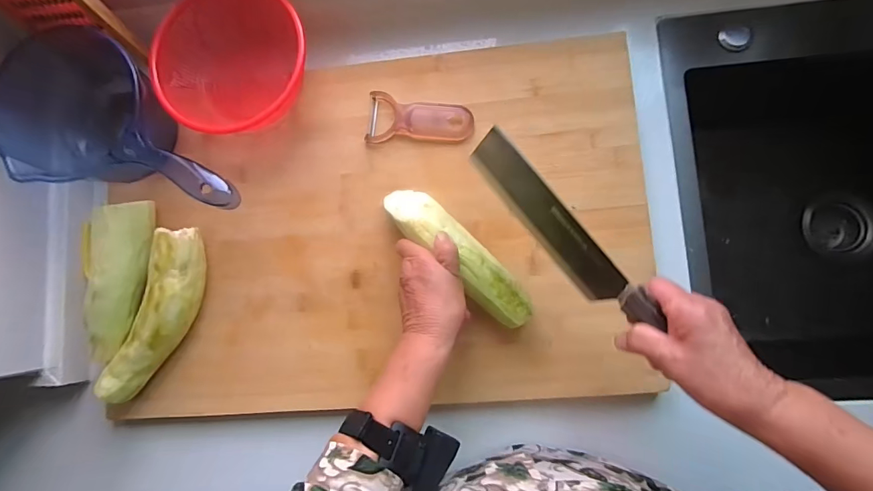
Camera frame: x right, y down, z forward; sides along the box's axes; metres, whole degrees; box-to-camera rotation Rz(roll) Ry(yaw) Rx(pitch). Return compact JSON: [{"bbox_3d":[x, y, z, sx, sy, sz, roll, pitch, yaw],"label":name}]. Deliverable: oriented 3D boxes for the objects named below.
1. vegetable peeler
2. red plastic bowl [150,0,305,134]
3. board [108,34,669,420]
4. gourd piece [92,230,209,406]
[{"bbox_3d":[-0.019,-0.143,0.491,0.122,0.012,0.057,8,85,6],"label":"vegetable peeler"},{"bbox_3d":[-0.231,-0.208,0.491,0.169,0.071,0.142,-26,82,2],"label":"red plastic bowl"},{"bbox_3d":[-0.054,-0.020,0.484,0.555,0.026,0.395,-5,84,5],"label":"board"},{"bbox_3d":[-0.308,0.079,0.474,0.055,0.051,0.199,21,87,7],"label":"gourd piece"}]

